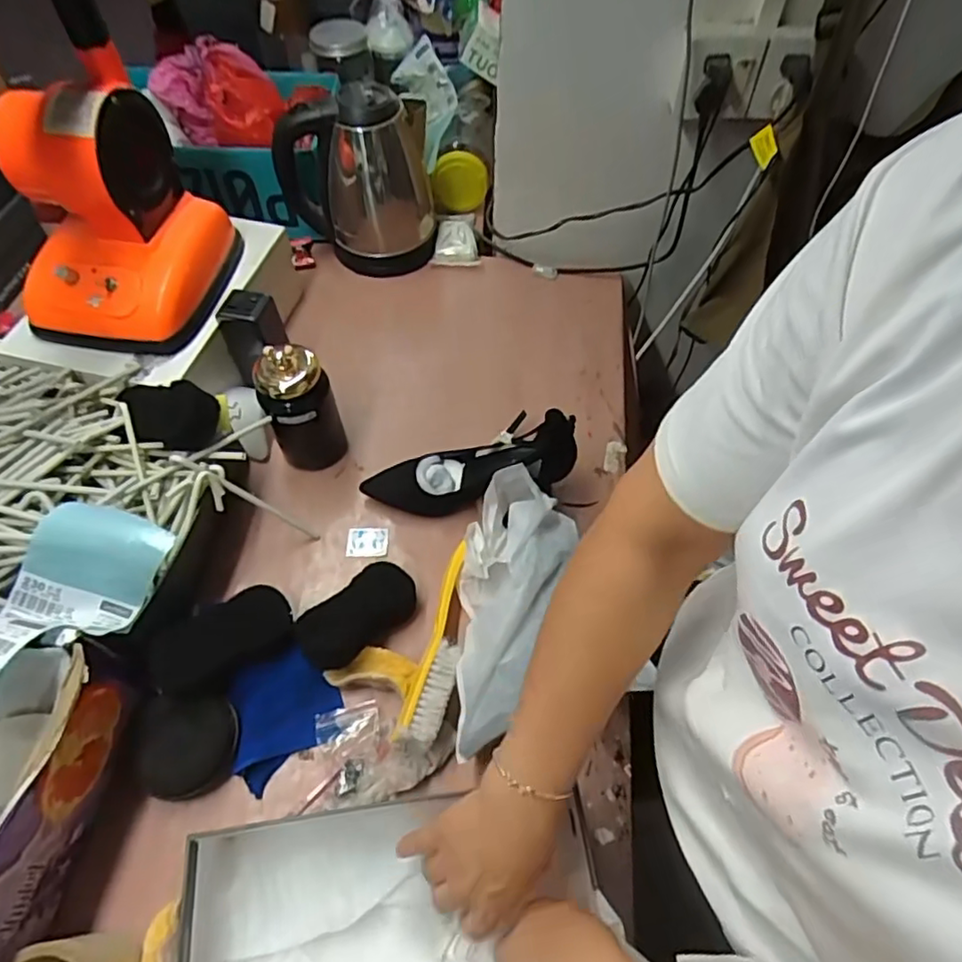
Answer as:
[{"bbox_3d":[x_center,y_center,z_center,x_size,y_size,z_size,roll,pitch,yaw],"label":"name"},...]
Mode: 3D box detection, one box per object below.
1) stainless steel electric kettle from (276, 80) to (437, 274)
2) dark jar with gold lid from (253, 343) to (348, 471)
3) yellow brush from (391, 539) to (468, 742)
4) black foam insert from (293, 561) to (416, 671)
[{"bbox_3d":[-0.176,-0.434,0.888,0.214,0.220,0.162,-7,58,-6],"label":"stainless steel electric kettle"},{"bbox_3d":[-0.199,-0.082,0.691,0.077,0.160,0.063,-20,61,-13],"label":"dark jar with gold lid"},{"bbox_3d":[-0.035,0.154,0.611,0.043,0.041,0.203,13,59,7],"label":"yellow brush"},{"bbox_3d":[-0.123,0.135,0.626,0.123,0.030,0.064,-40,67,-23],"label":"black foam insert"}]

